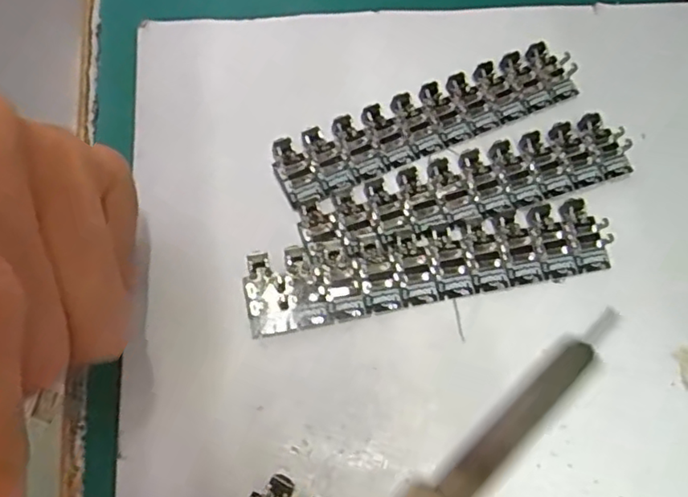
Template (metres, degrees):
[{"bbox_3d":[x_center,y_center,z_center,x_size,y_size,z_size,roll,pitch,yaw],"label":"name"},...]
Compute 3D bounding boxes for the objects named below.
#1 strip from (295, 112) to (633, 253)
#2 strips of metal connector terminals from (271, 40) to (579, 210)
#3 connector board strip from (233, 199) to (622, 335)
[{"bbox_3d":[0.040,-0.020,0.199,0.109,0.005,0.023,-18,65,-10],"label":"strip"},{"bbox_3d":[0.029,-0.044,0.211,0.109,0.004,0.023,-24,66,-13],"label":"strips of metal connector terminals"},{"bbox_3d":[0.026,0.004,0.187,0.109,0.004,0.023,-12,64,-7],"label":"connector board strip"}]

